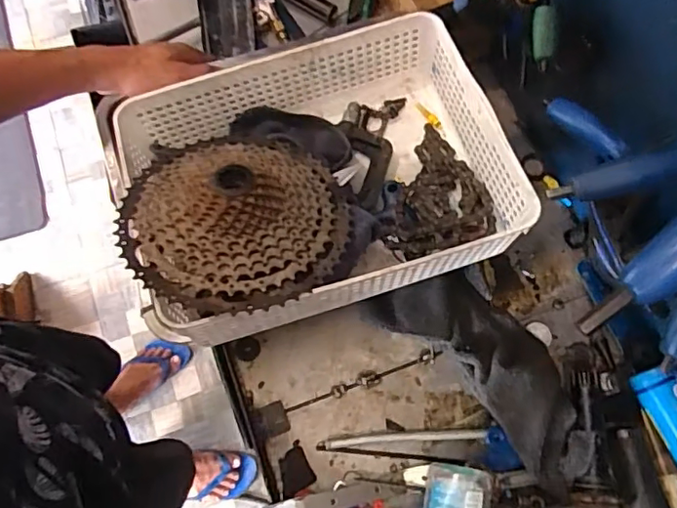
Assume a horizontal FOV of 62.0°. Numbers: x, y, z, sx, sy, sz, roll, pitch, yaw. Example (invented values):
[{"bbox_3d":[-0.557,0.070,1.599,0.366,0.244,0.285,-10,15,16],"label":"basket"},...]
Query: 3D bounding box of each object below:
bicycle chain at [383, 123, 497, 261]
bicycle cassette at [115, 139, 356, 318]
[{"bbox_3d":[0.109,-0.053,0.548,0.090,0.034,0.149,19,71,5],"label":"bicycle chain"},{"bbox_3d":[-0.084,-0.041,0.468,0.189,0.046,0.189,-16,58,-17],"label":"bicycle cassette"}]

